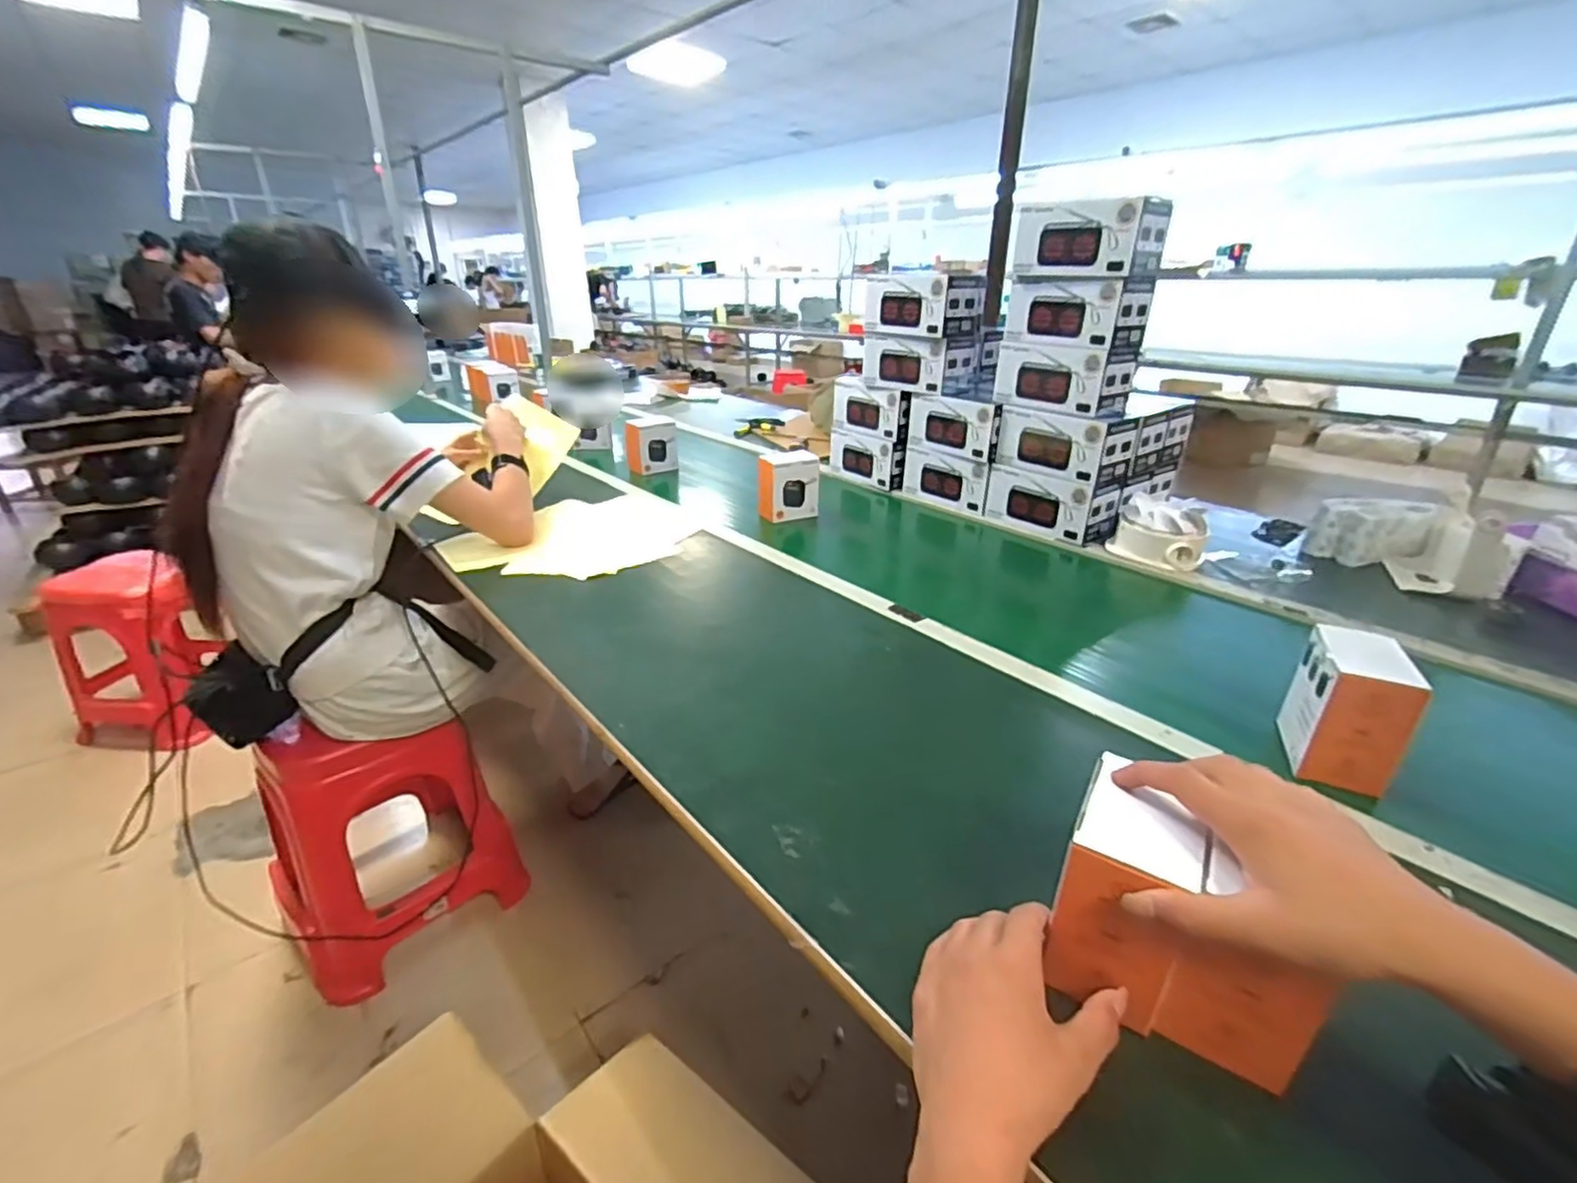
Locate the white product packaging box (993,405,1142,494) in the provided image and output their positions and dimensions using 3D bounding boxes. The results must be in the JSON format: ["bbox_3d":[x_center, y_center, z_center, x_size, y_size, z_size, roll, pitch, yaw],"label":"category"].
[{"bbox_3d":[0.468,-0.251,1.128,0.095,0.104,0.196,-21,32,-38],"label":"white product packaging box"}]

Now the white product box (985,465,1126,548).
[{"bbox_3d":[0.466,-0.161,1.172,0.091,0.096,0.210,-21,33,-38],"label":"white product box"}]

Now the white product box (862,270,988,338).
[{"bbox_3d":[0.261,-0.549,1.260,0.147,0.108,0.187,-19,31,-37],"label":"white product box"}]

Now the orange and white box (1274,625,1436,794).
[{"bbox_3d":[0.510,0.101,0.608,0.062,0.109,0.106,9,26,18],"label":"orange and white box"}]

